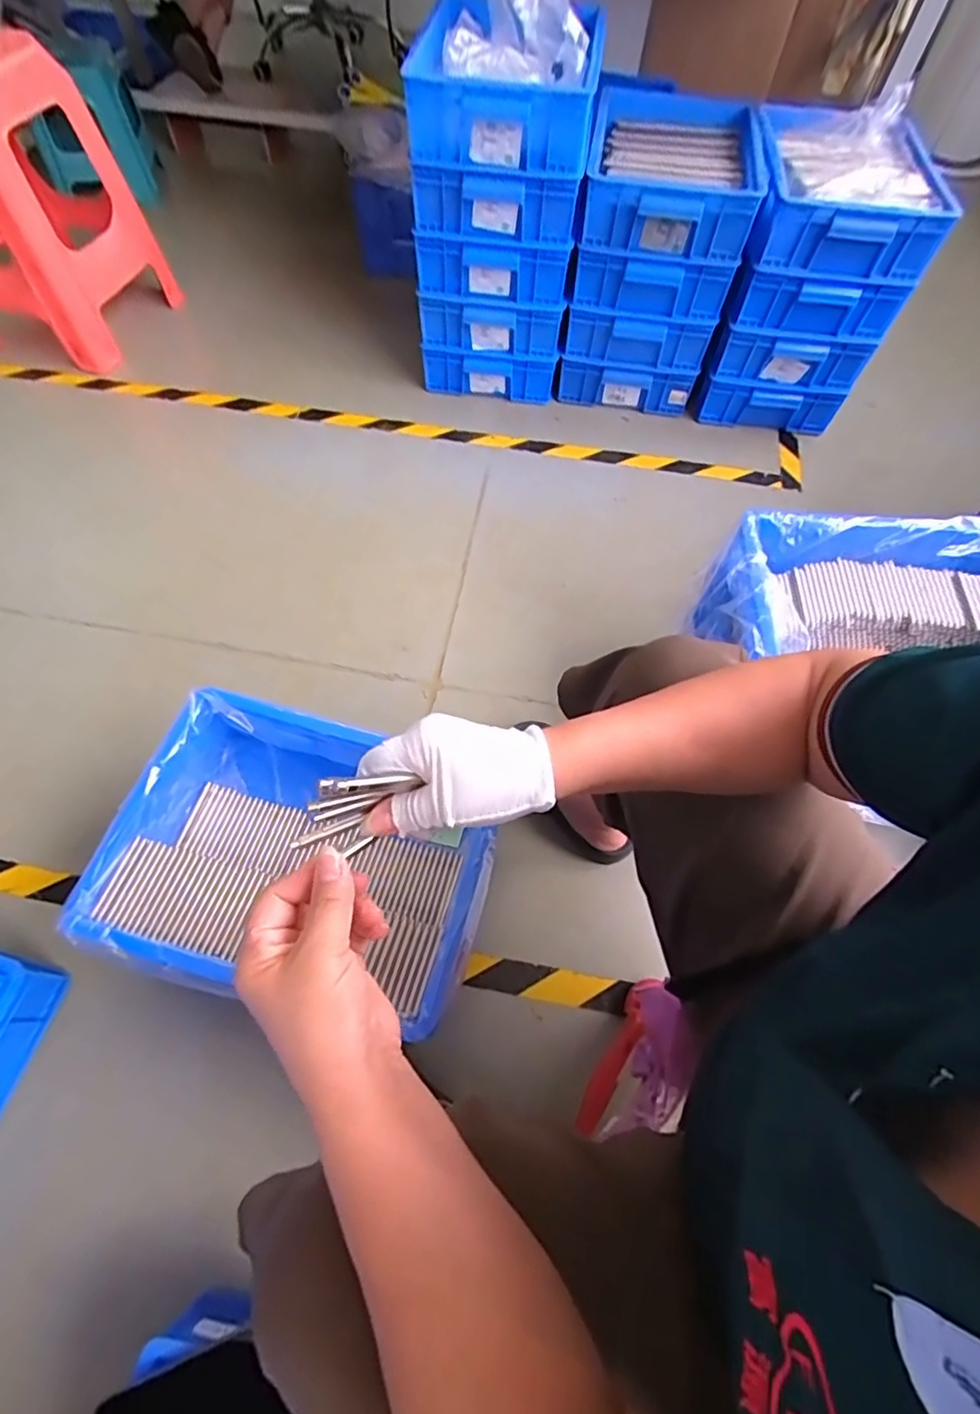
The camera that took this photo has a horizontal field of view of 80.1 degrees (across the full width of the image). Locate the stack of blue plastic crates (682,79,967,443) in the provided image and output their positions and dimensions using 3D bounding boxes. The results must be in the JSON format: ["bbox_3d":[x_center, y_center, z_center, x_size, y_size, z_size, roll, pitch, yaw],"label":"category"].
[{"bbox_3d":[0.633,-0.904,1.258,0.338,0.447,0.392,-1,62,-3],"label":"stack of blue plastic crates"}]

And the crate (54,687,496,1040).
[{"bbox_3d":[-0.218,0.179,0.700,0.411,0.110,0.310,15,63,6],"label":"crate"}]

